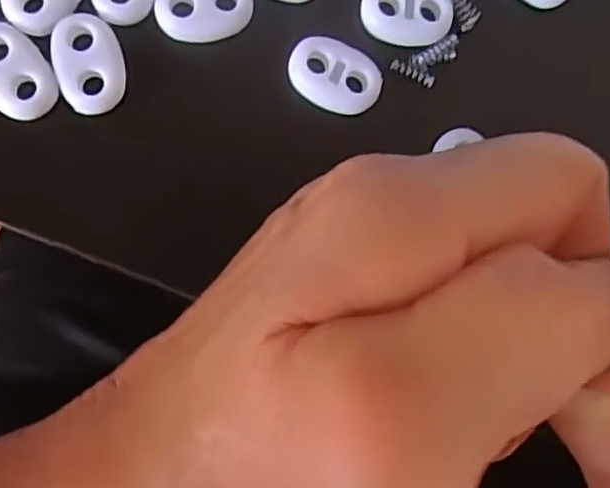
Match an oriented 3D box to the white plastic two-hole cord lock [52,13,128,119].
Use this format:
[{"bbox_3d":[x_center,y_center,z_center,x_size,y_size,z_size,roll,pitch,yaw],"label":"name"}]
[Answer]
[{"bbox_3d":[-0.049,-0.041,0.156,0.014,0.005,0.022,-14,90,-8],"label":"white plastic two-hole cord lock"}]

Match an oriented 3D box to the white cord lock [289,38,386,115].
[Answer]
[{"bbox_3d":[0.007,-0.040,0.163,0.022,0.004,0.015,27,85,-6],"label":"white cord lock"}]

